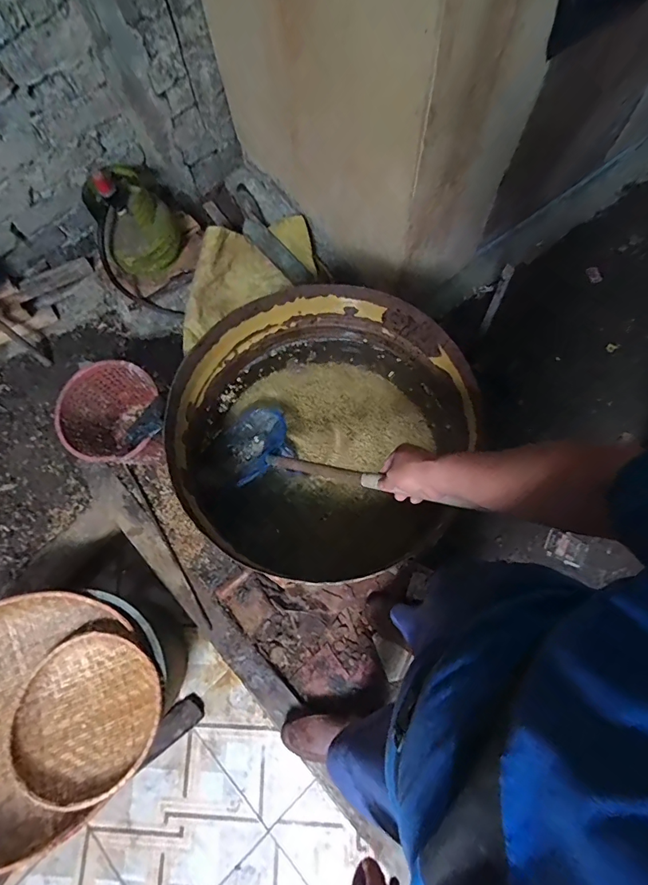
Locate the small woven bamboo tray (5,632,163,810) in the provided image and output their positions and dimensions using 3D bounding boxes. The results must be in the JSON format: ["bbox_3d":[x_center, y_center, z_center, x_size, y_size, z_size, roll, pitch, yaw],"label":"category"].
[{"bbox_3d":[-0.598,0.687,1.088,0.350,0.077,0.350,39,78,13],"label":"small woven bamboo tray"}]

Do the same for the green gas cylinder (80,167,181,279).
[{"bbox_3d":[-0.611,-0.715,1.391,0.242,0.277,0.233,-1,72,2],"label":"green gas cylinder"}]

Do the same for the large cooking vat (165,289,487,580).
[{"bbox_3d":[-0.001,-0.011,0.936,0.565,0.306,0.558,-1,72,2],"label":"large cooking vat"}]

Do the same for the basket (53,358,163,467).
[{"bbox_3d":[-0.596,-0.052,1.315,0.303,0.267,0.281,-1,72,2],"label":"basket"}]

